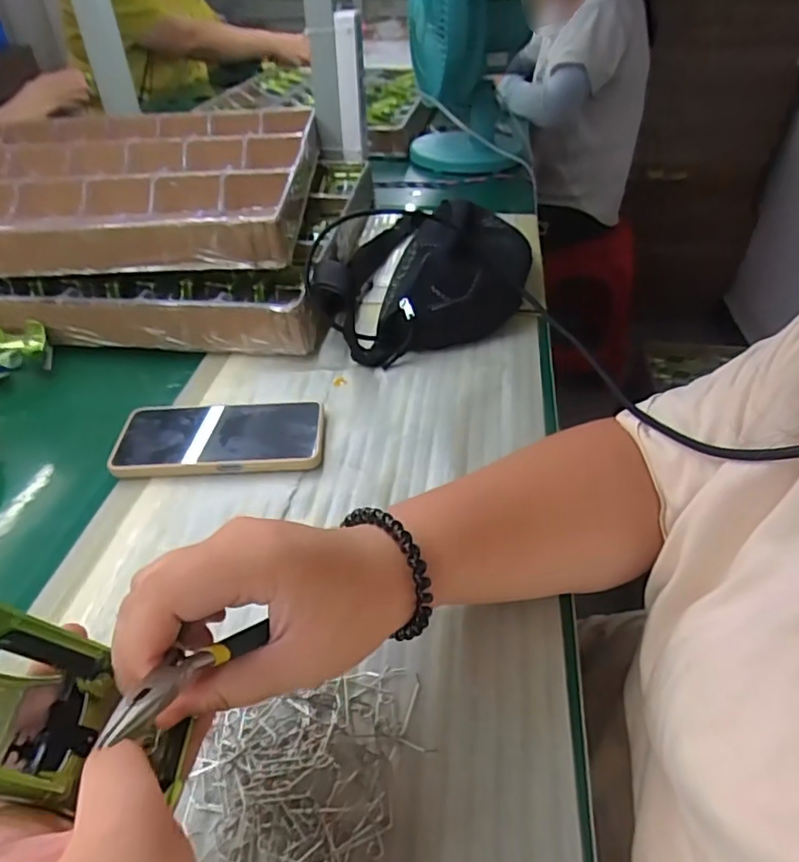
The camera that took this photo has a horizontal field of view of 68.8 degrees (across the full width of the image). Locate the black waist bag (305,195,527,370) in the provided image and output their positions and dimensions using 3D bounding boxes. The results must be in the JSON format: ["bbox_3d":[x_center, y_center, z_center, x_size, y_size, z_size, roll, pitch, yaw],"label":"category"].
[{"bbox_3d":[0.031,-0.197,0.641,0.209,0.086,0.329,5,43,5],"label":"black waist bag"}]

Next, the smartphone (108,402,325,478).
[{"bbox_3d":[-0.145,0.003,0.480,0.162,0.015,0.080,-3,42,-4],"label":"smartphone"}]

